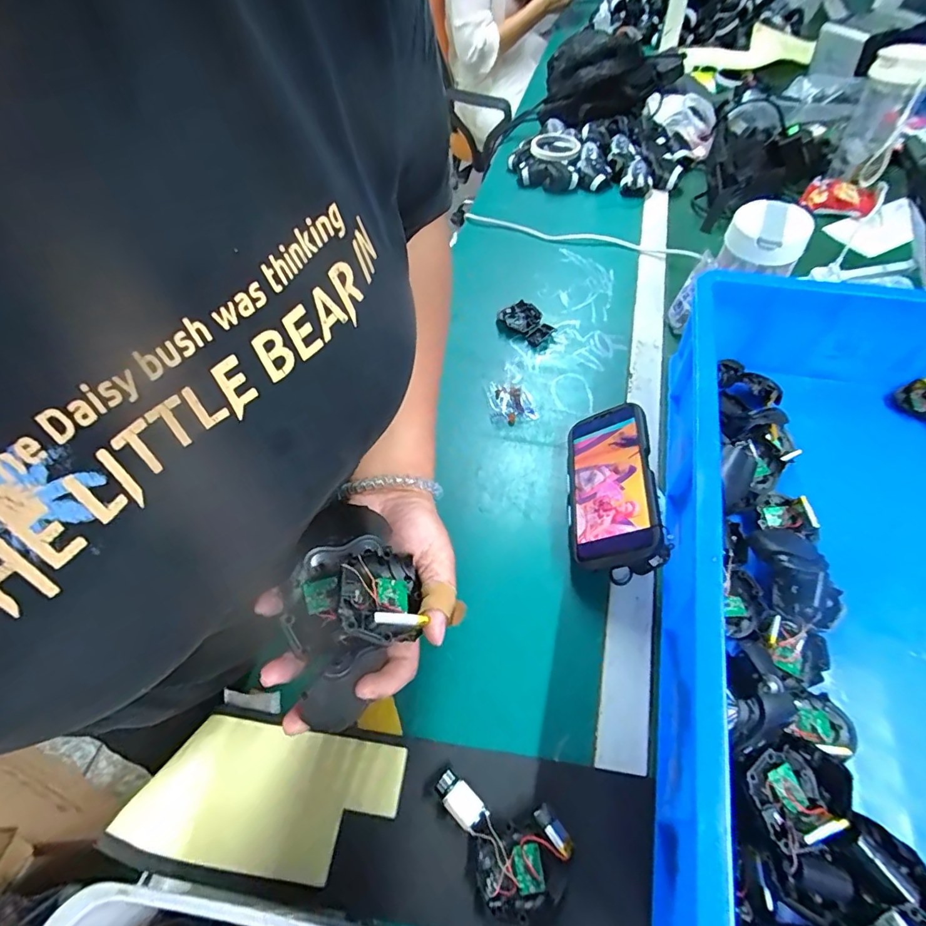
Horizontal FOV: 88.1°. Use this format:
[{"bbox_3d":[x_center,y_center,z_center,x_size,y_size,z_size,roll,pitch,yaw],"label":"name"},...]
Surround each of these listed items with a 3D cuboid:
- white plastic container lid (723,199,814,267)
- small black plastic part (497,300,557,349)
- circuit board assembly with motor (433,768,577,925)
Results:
[{"bbox_3d":[0.343,-0.260,0.542,0.080,0.044,0.080,-2,55,3],"label":"white plastic container lid"},{"bbox_3d":[0.087,-0.196,0.665,0.048,0.019,0.081,-32,59,-17],"label":"small black plastic part"},{"bbox_3d":[0.023,0.262,0.346,0.066,0.017,0.096,-40,62,-22],"label":"circuit board assembly with motor"}]

